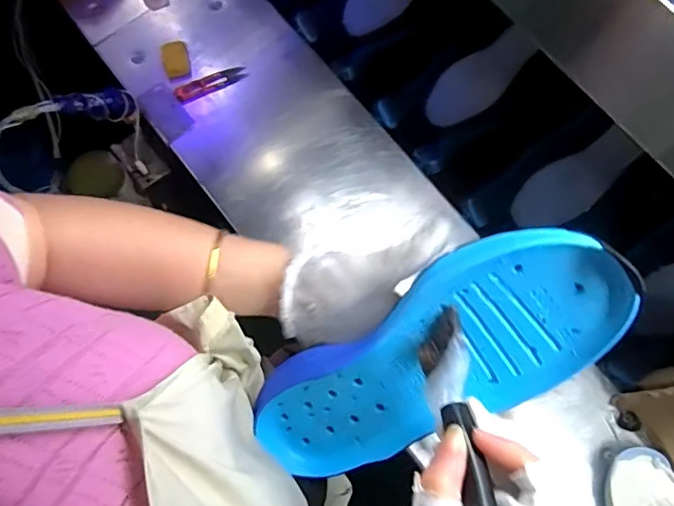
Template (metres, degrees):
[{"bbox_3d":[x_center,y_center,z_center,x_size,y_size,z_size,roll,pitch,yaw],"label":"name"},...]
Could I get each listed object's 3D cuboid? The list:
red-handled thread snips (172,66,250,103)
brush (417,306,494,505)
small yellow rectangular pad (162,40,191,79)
[{"bbox_3d":[-0.173,-0.233,0.773,0.100,0.006,0.025,-23,75,-7],"label":"red-handled thread snips"},{"bbox_3d":[0.068,0.100,0.293,0.023,0.028,0.145,-6,52,-4],"label":"brush"},{"bbox_3d":[-0.223,-0.268,0.777,0.035,0.014,0.052,-14,74,-5],"label":"small yellow rectangular pad"}]

